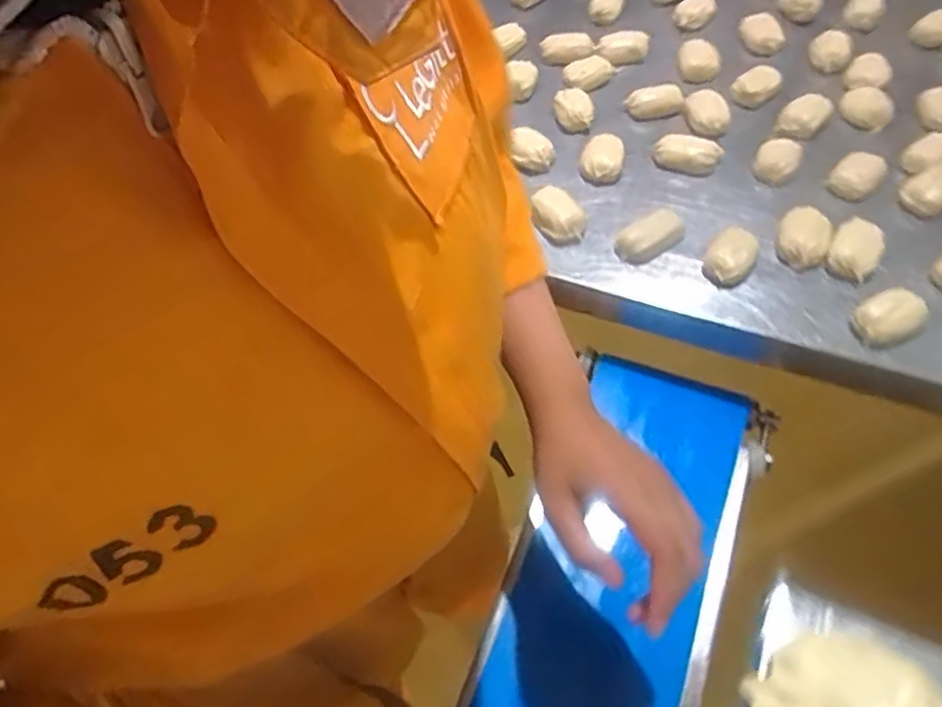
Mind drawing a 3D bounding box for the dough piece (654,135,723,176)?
[{"bbox_3d":[0.237,-0.220,0.725,0.071,0.038,0.034,12,57,14],"label":"dough piece"}]

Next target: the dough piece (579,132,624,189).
[{"bbox_3d":[0.145,-0.215,0.730,0.046,0.030,0.056,8,56,11],"label":"dough piece"}]

